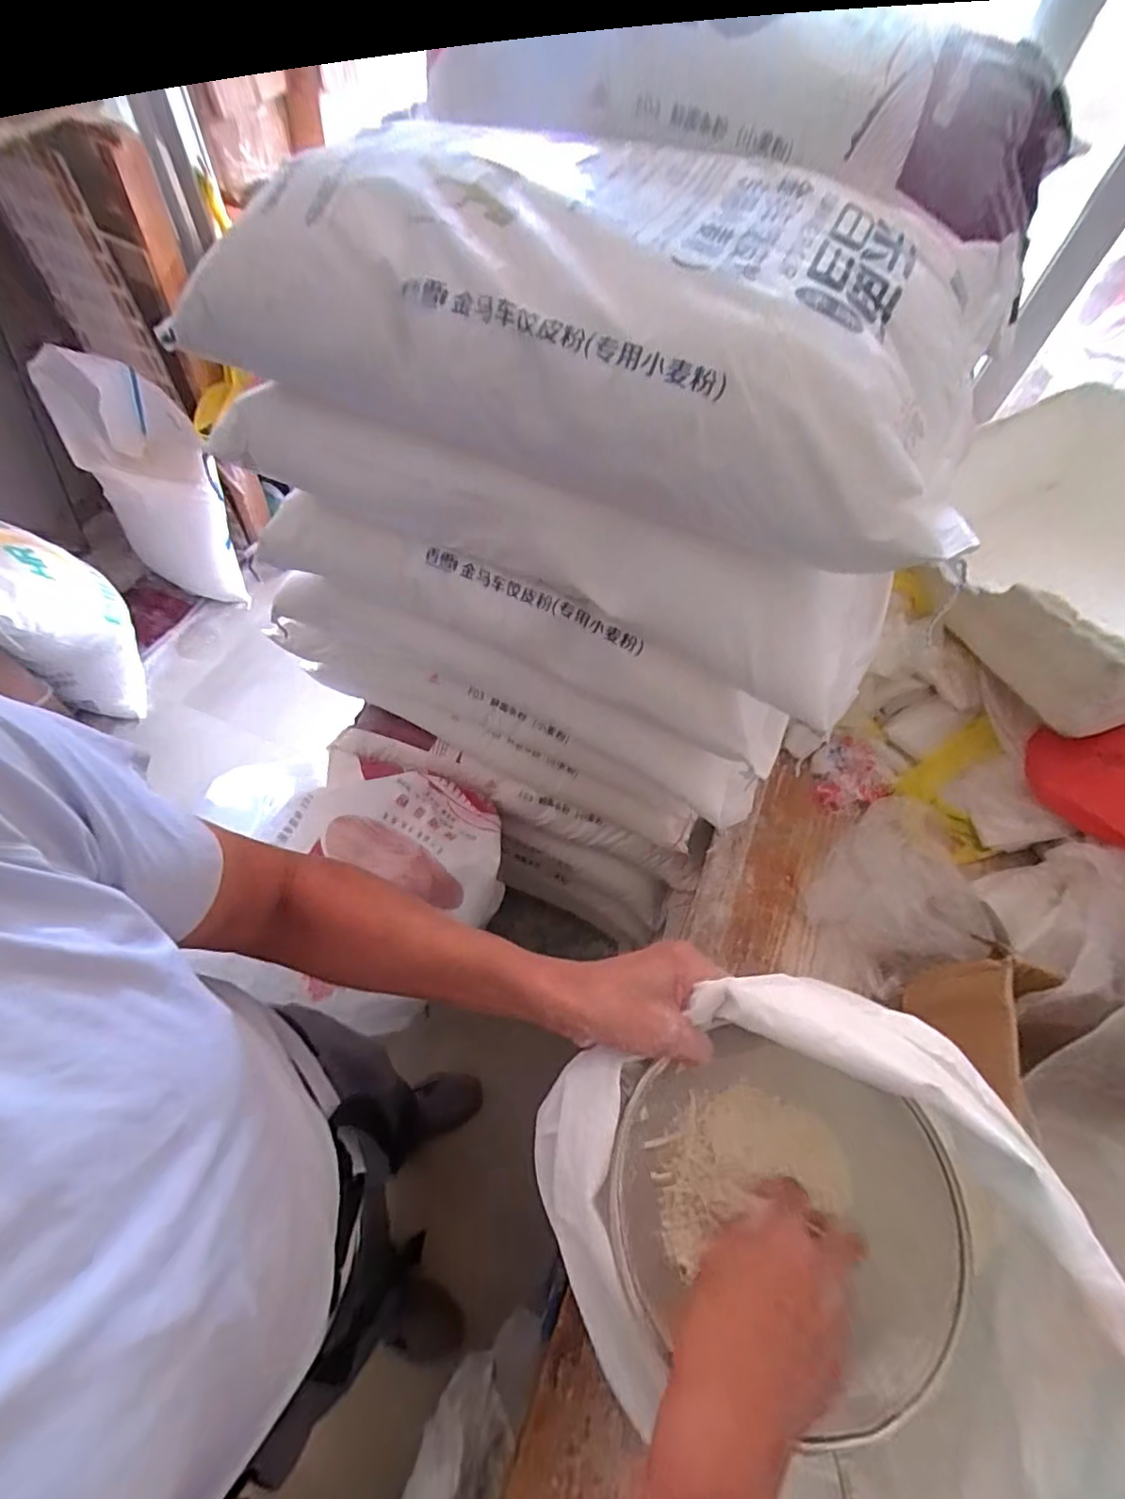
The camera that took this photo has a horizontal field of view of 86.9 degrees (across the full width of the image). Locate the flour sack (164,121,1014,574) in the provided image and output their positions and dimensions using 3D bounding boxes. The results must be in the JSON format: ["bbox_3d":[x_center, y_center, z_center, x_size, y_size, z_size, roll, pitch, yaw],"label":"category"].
[{"bbox_3d":[0.041,-0.453,0.586,0.729,0.150,0.422,24,60,10],"label":"flour sack"}]

